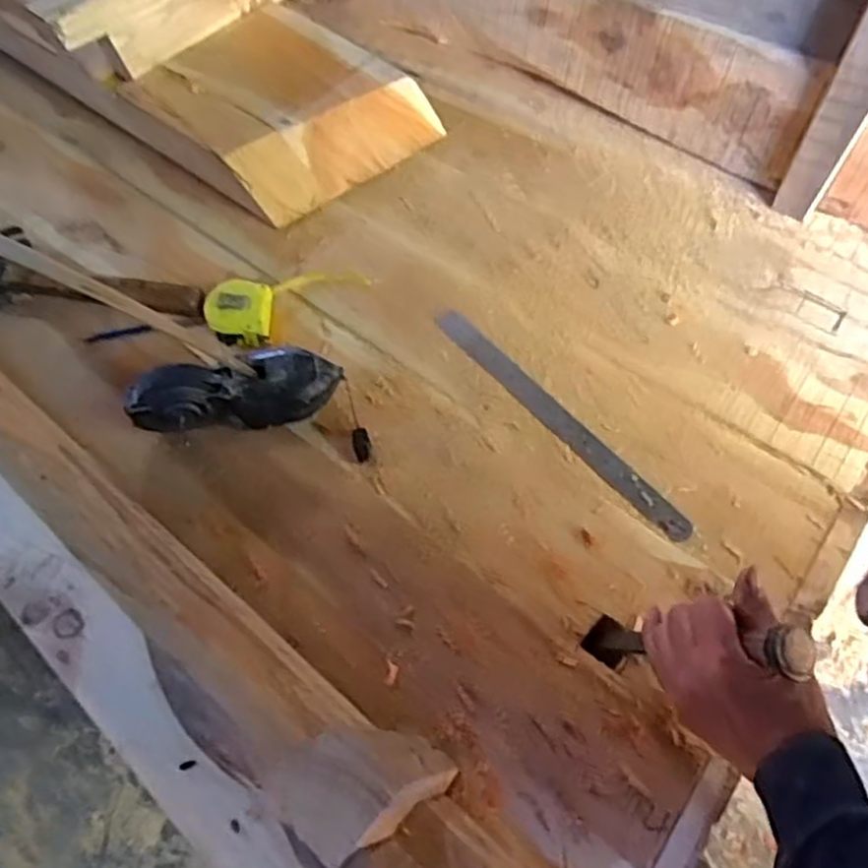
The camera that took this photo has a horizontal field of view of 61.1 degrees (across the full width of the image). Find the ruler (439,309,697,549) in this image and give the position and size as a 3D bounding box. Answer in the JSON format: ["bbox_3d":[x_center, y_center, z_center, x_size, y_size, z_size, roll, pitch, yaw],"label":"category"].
[{"bbox_3d":[0.116,-0.017,0.715,0.030,0.004,0.322,-38,68,-17],"label":"ruler"}]

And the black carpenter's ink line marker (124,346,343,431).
[{"bbox_3d":[-0.184,-0.043,0.690,0.193,0.066,0.067,-8,61,-5],"label":"black carpenter's ink line marker"}]

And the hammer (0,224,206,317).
[{"bbox_3d":[-0.373,-0.175,0.794,0.267,0.027,0.110,4,60,2],"label":"hammer"}]

